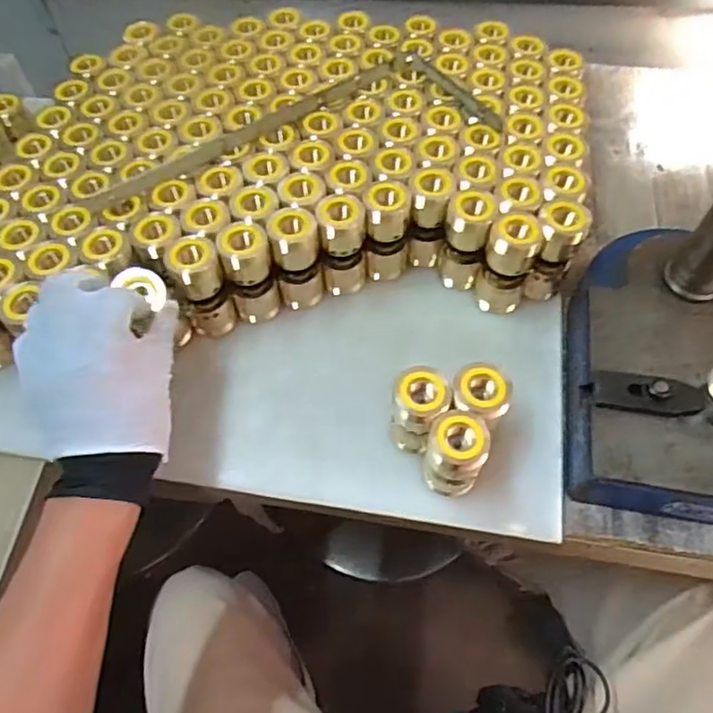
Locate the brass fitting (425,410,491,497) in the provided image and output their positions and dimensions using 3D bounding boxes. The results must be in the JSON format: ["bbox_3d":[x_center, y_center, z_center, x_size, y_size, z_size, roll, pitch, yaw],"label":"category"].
[{"bbox_3d":[0.073,0.072,0.430,0.040,0.084,0.041,-1,58,2],"label":"brass fitting"}]

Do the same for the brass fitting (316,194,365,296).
[{"bbox_3d":[-0.011,-0.094,0.517,0.039,0.100,0.034,-1,58,2],"label":"brass fitting"}]

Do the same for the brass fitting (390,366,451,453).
[{"bbox_3d":[0.048,0.045,0.443,0.040,0.088,0.038,7,59,7],"label":"brass fitting"}]

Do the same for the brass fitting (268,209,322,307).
[{"bbox_3d":[-0.051,-0.085,0.513,0.039,0.107,0.038,-1,58,2],"label":"brass fitting"}]

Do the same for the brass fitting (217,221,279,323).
[{"bbox_3d":[-0.091,-0.071,0.505,0.039,0.102,0.044,-15,59,-6],"label":"brass fitting"}]

